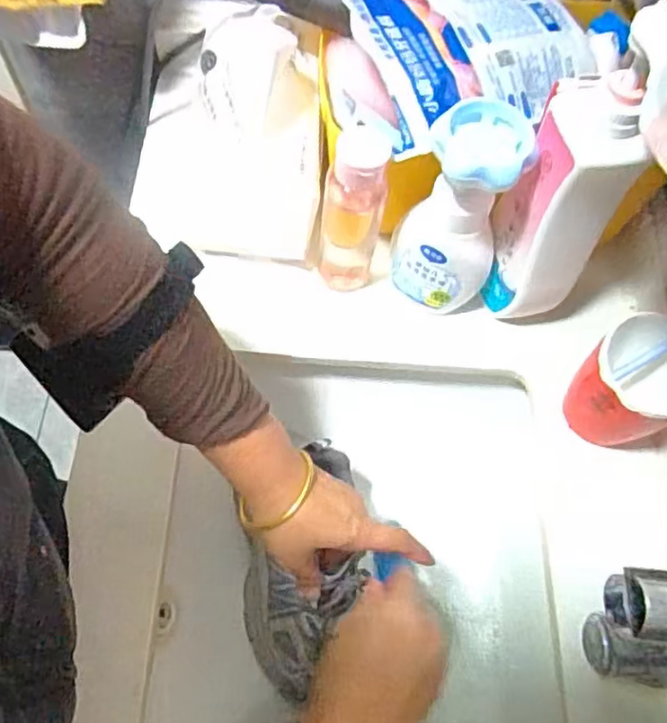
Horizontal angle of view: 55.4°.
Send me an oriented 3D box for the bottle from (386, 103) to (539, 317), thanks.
[{"bbox_3d":[0.095,-0.109,0.503,0.080,0.186,0.067,24,65,8],"label":"bottle"}]

